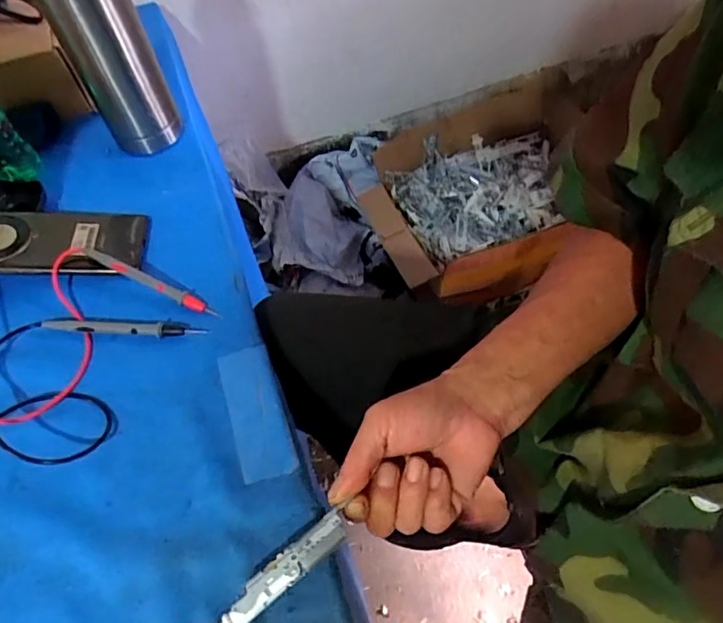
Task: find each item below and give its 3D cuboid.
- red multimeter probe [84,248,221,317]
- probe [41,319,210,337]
[{"bbox_3d":[-0.193,-0.028,0.476,0.140,0.022,0.012,21,61,17],"label":"red multimeter probe"},{"bbox_3d":[-0.210,0.014,0.459,0.146,0.007,0.014,2,57,5],"label":"probe"}]

